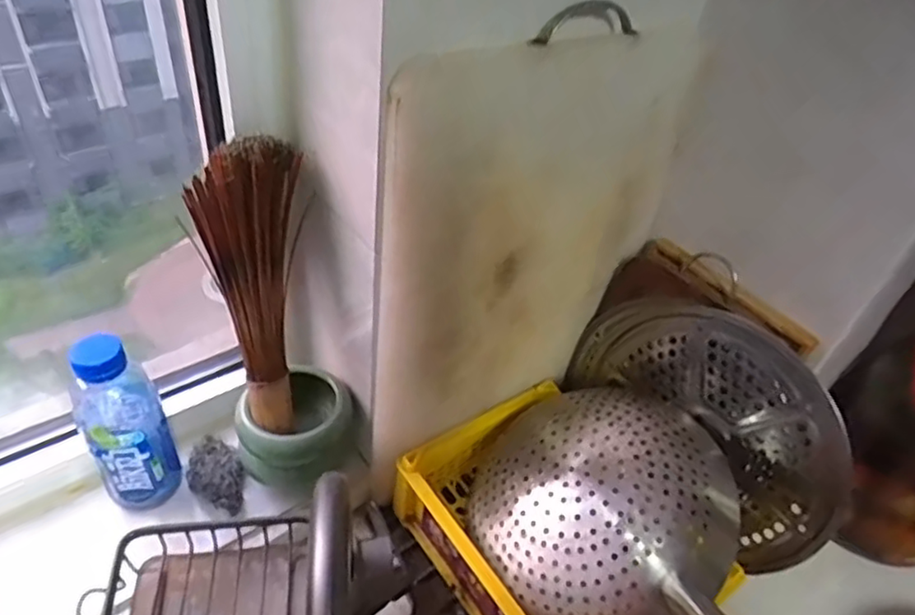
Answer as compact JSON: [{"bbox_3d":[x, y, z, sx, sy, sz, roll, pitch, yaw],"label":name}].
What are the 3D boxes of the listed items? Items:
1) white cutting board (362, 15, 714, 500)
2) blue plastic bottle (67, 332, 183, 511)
[{"bbox_3d":[0.073,-0.056,0.611,0.333,0.412,0.034,-20,47,-31],"label":"white cutting board"},{"bbox_3d":[-0.310,0.107,0.589,0.063,0.204,0.068,-21,49,-28],"label":"blue plastic bottle"}]

